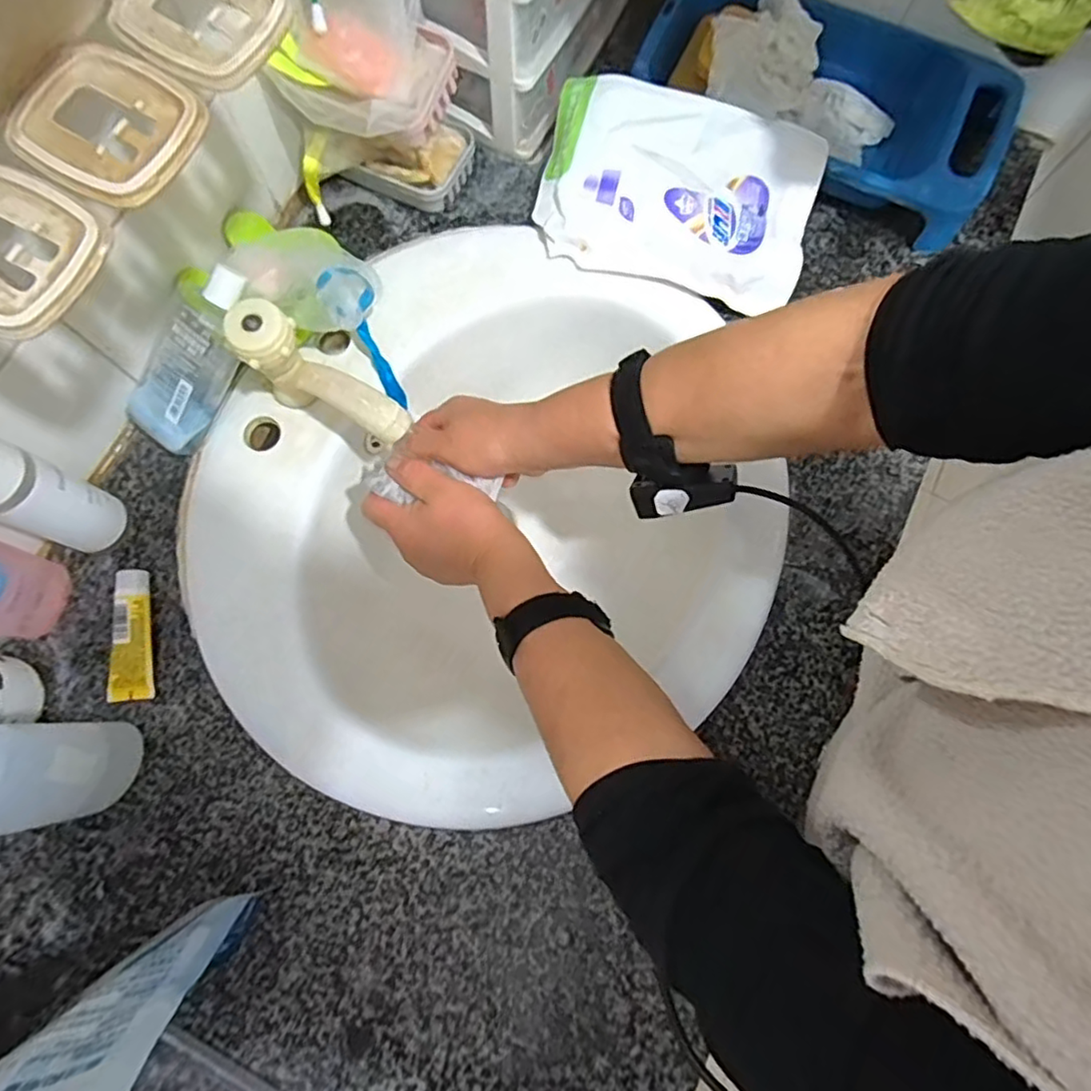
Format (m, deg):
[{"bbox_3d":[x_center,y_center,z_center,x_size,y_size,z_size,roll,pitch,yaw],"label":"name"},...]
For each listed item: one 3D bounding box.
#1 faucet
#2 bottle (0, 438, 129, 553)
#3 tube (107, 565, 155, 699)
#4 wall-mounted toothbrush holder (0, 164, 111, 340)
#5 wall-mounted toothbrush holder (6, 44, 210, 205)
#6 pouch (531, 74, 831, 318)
[{"bbox_3d":[-0.159,-0.110,0.463,0.128,0.096,0.042,36,78,8],"label":"faucet"},{"bbox_3d":[-0.340,-0.037,0.406,0.047,0.177,0.048,21,76,4],"label":"bottle"},{"bbox_3d":[-0.302,0.065,0.460,0.029,0.021,0.093,-3,76,-2],"label":"tube"},{"bbox_3d":[-0.234,-0.128,0.272,0.065,0.016,0.069,25,77,5],"label":"wall-mounted toothbrush holder"},{"bbox_3d":[-0.200,-0.193,0.289,0.064,0.016,0.071,26,77,5],"label":"wall-mounted toothbrush holder"},{"bbox_3d":[0.111,-0.303,0.537,0.225,0.030,0.160,15,87,2],"label":"pouch"}]

